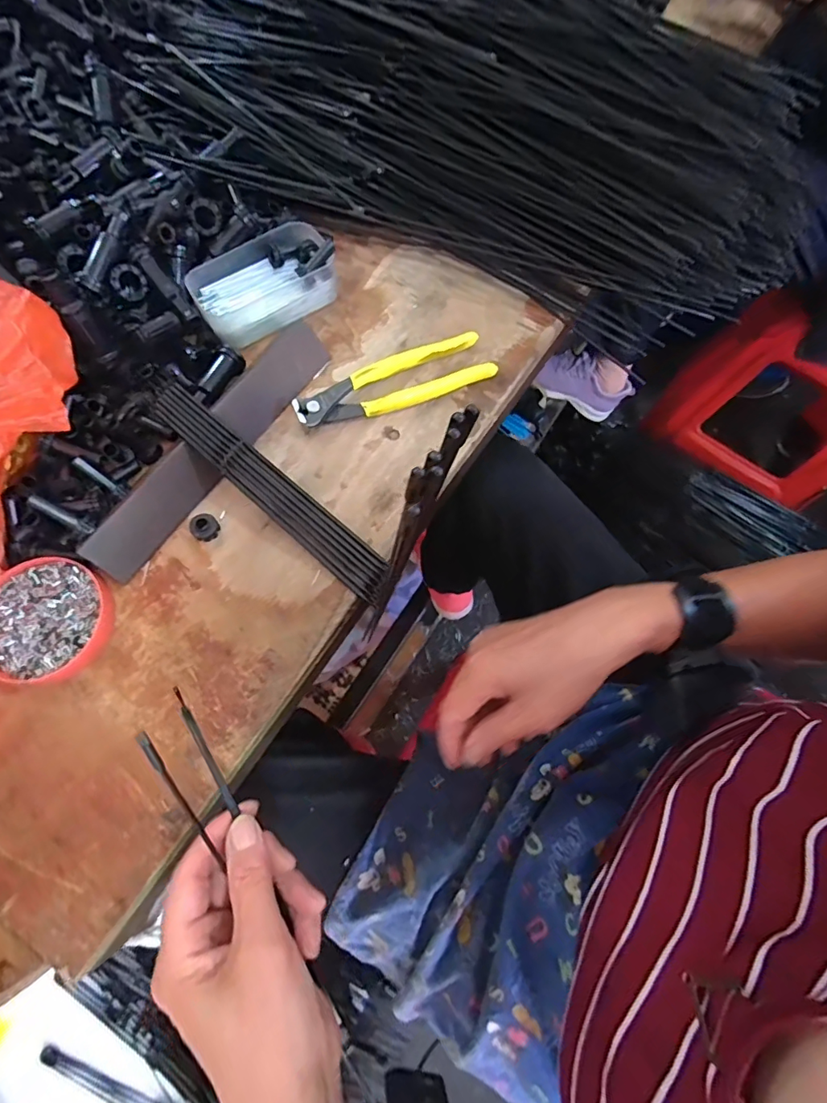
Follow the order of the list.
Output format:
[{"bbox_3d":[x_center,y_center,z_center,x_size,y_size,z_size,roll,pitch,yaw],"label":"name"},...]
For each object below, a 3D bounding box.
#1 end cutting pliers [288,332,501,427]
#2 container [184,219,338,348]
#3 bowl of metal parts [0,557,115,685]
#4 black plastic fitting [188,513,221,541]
[{"bbox_3d":[-0.016,-0.139,0.401,0.165,0.013,0.046,-23,72,-9],"label":"end cutting pliers"},{"bbox_3d":[-0.126,-0.229,0.419,0.122,0.035,0.071,-37,75,-14],"label":"container"},{"bbox_3d":[-0.241,0.045,0.319,0.077,0.021,0.078,0,70,-1],"label":"bowl of metal parts"},{"bbox_3d":[-0.151,-0.017,0.353,0.019,0.013,0.016,-38,75,-14],"label":"black plastic fitting"}]

